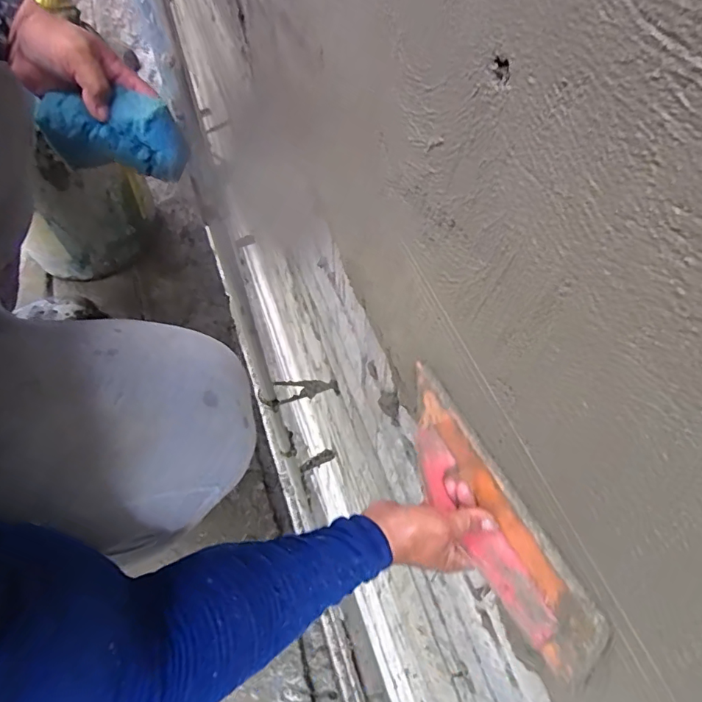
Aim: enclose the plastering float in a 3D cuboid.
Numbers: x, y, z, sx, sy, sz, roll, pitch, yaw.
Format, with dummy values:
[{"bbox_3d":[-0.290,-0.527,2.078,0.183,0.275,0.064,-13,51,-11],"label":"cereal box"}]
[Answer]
[{"bbox_3d":[0.133,0.177,0.551,0.052,0.149,0.334,-19,42,-10],"label":"plastering float"}]

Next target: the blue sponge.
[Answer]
[{"bbox_3d":[-0.244,-0.222,0.515,0.139,0.070,0.044,8,56,0],"label":"blue sponge"}]

